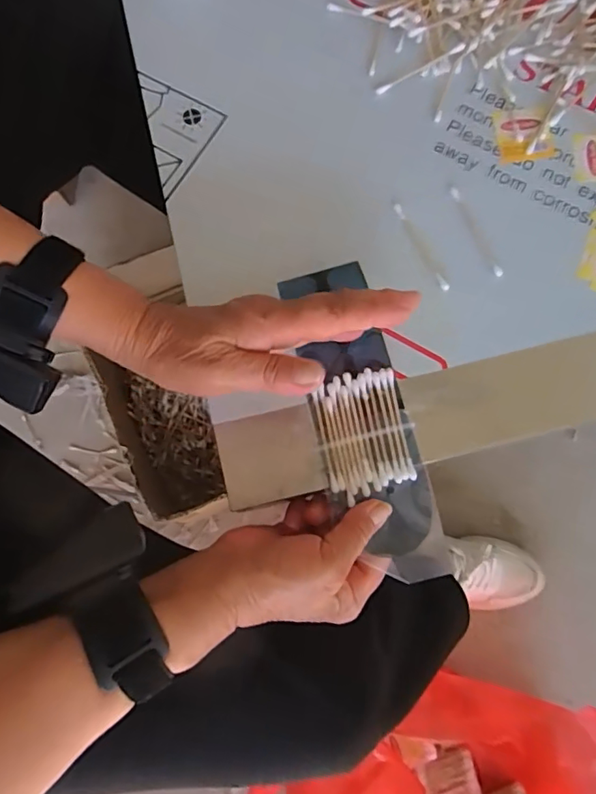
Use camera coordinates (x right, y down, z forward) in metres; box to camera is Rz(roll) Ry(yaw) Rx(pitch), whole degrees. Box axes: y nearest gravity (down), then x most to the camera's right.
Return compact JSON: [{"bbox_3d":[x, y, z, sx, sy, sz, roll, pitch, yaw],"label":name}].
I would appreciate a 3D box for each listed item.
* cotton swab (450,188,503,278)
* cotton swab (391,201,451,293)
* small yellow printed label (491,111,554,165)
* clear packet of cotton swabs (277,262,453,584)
[{"bbox_3d":[0.125,-0.117,0.367,0.007,0.004,0.074,-22,80,-3],"label":"cotton swab"},{"bbox_3d":[0.088,-0.106,0.368,0.008,0.007,0.072,-26,81,-4],"label":"cotton swab"},{"bbox_3d":[0.164,-0.191,0.383,0.038,0.004,0.042,-5,77,1],"label":"small yellow printed label"},{"bbox_3d":[0.040,0.013,0.343,0.061,0.009,0.211,-16,77,-2],"label":"clear packet of cotton swabs"}]

